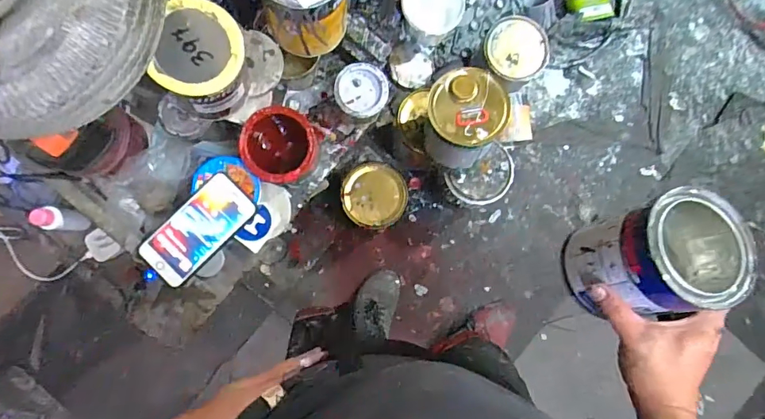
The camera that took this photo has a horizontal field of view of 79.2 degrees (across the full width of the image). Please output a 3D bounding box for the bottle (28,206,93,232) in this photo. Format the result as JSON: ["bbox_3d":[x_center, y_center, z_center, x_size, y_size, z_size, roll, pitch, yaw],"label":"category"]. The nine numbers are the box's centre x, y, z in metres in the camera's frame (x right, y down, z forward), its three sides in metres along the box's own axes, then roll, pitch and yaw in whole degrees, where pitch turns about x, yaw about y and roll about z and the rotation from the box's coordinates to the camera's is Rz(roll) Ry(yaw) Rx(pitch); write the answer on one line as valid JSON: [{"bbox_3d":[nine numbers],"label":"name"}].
[{"bbox_3d":[-0.469,0.015,0.674,0.028,0.100,0.033,1,87,-3],"label":"bottle"}]

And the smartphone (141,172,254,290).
[{"bbox_3d":[-0.253,0.027,0.635,0.081,0.009,0.158,44,86,0],"label":"smartphone"}]

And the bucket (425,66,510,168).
[{"bbox_3d":[0.173,-0.190,1.012,0.157,0.197,0.173,4,87,-3],"label":"bucket"}]

